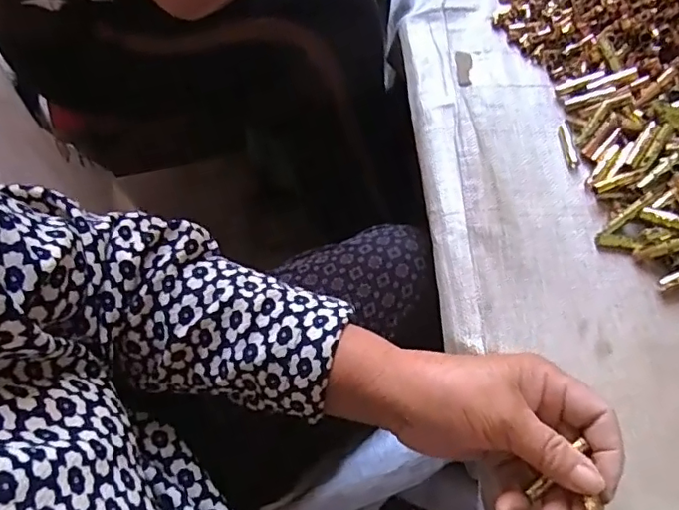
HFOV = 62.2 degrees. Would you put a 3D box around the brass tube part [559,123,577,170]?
[{"bbox_3d":[0.176,-0.084,0.435,0.008,0.005,0.040,-4,61,1],"label":"brass tube part"}]

